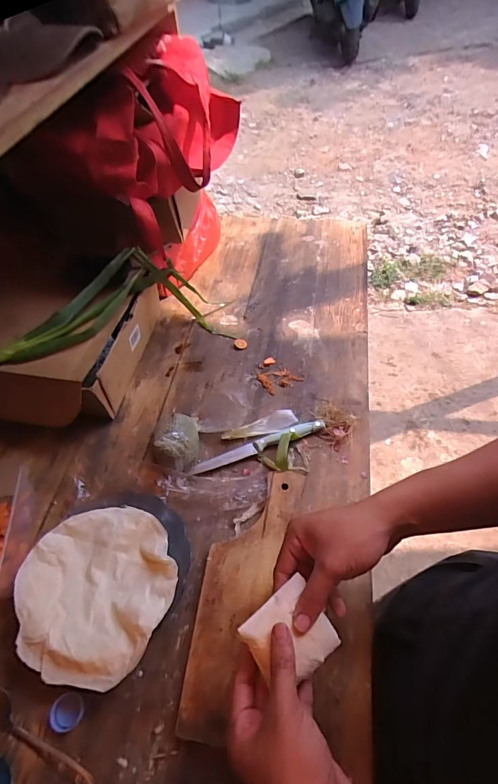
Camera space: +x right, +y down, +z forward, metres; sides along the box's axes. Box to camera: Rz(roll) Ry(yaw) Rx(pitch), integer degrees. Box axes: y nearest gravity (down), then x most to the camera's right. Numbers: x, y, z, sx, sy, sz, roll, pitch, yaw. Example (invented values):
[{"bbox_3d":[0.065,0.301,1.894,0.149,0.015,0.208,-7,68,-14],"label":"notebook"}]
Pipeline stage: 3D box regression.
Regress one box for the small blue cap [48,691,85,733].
[{"bbox_3d":[-0.193,0.338,0.416,0.037,0.010,0.031,-35,61,-21],"label":"small blue cap"}]

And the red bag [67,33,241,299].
[{"bbox_3d":[-0.125,-0.356,0.702,0.131,0.369,0.298,19,58,15],"label":"red bag"}]

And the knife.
[{"bbox_3d":[0.014,0.079,0.592,0.210,0.016,0.023,-16,56,-9],"label":"knife"}]

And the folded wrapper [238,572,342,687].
[{"bbox_3d":[0.037,0.223,0.359,0.074,0.022,0.066,-33,60,-19],"label":"folded wrapper"}]

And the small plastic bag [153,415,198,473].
[{"bbox_3d":[-0.104,0.070,0.573,0.058,0.057,0.090,-8,55,-4],"label":"small plastic bag"}]

